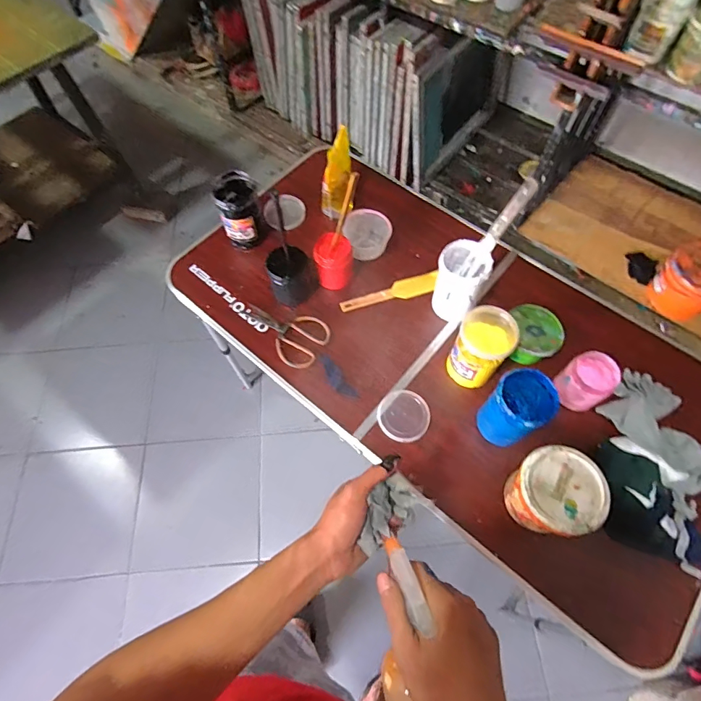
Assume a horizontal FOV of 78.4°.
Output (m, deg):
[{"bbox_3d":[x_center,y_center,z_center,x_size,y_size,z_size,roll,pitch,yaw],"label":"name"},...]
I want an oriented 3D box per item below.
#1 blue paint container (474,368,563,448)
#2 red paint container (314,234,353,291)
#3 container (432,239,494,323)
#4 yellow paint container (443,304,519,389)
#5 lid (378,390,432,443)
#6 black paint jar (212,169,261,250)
[{"bbox_3d":[0.290,0.102,0.763,0.106,0.133,0.096,-35,68,-15],"label":"blue paint container"},{"bbox_3d":[-0.036,-0.190,0.935,0.084,0.103,0.075,-2,64,-1],"label":"red paint container"},{"bbox_3d":[0.219,-0.133,0.882,0.095,0.150,0.117,25,66,12],"label":"container"},{"bbox_3d":[0.245,0.001,0.820,0.098,0.167,0.095,20,66,10],"label":"yellow paint container"},{"bbox_3d":[0.104,0.125,0.832,0.097,0.016,0.099,0,64,0],"label":"lid"},{"bbox_3d":[-0.248,-0.316,0.981,0.096,0.136,0.104,-16,65,-7],"label":"black paint jar"}]

